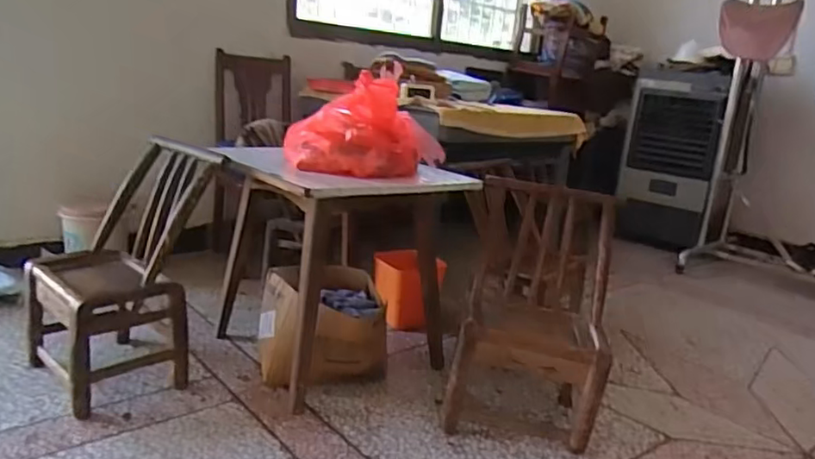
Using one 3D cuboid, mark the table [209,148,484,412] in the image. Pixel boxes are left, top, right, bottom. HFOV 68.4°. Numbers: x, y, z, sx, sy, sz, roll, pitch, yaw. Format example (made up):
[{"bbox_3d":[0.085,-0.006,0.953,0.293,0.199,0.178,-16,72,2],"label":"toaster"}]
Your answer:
[{"bbox_3d":[-0.214,0.084,1.940,0.644,0.636,0.623,-6,19,-39],"label":"table"}]

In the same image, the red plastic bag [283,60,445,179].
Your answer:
[{"bbox_3d":[-0.123,-0.326,1.776,0.267,0.293,0.411,19,19,40],"label":"red plastic bag"}]

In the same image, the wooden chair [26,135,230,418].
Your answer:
[{"bbox_3d":[-0.815,0.095,1.749,0.500,0.646,0.456,18,19,39],"label":"wooden chair"}]

